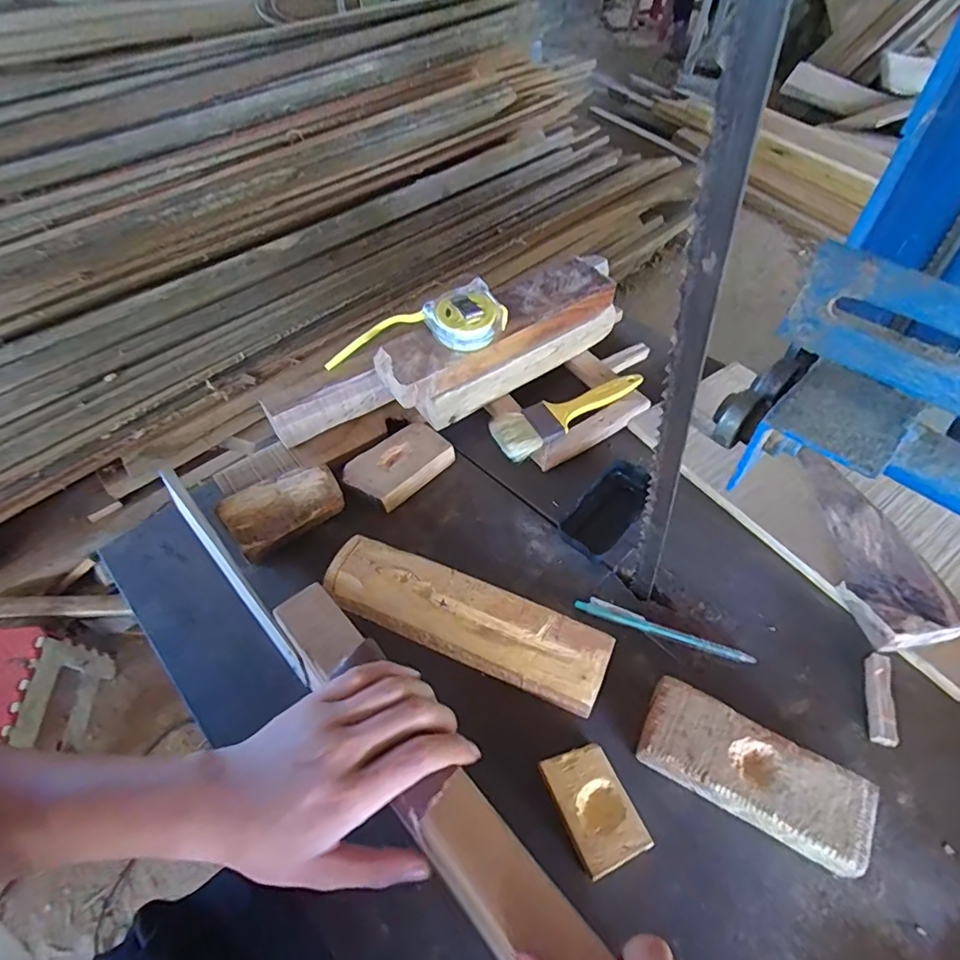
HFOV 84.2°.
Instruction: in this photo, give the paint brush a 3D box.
[{"bbox_3d":[0.094,-0.069,0.546,0.171,0.010,0.047,-23,73,-15],"label":"paint brush"}]

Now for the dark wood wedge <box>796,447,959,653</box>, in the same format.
[{"bbox_3d":[0.319,0.048,0.455,0.059,0.029,0.191,-7,50,-4],"label":"dark wood wedge"}]

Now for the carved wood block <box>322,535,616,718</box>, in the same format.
[{"bbox_3d":[-0.015,0.111,0.418,0.226,0.040,0.063,19,53,17],"label":"carved wood block"}]

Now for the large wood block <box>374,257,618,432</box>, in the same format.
[{"bbox_3d":[0.025,-0.137,0.562,0.272,0.095,0.064,-29,56,-21],"label":"large wood block"}]

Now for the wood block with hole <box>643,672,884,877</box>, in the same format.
[{"bbox_3d":[0.179,0.195,0.355,0.138,0.029,0.058,25,55,20],"label":"wood block with hole"}]

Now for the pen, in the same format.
[{"bbox_3d":[0.147,0.120,0.432,0.138,0.007,0.014,15,52,13],"label":"pen"}]

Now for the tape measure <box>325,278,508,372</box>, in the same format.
[{"bbox_3d":[-0.071,-0.151,0.526,0.195,0.046,0.069,-7,48,18],"label":"tape measure"}]

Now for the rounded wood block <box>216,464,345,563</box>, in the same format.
[{"bbox_3d":[-0.182,0.028,0.498,0.101,0.038,0.063,-38,59,-26],"label":"rounded wood block"}]

